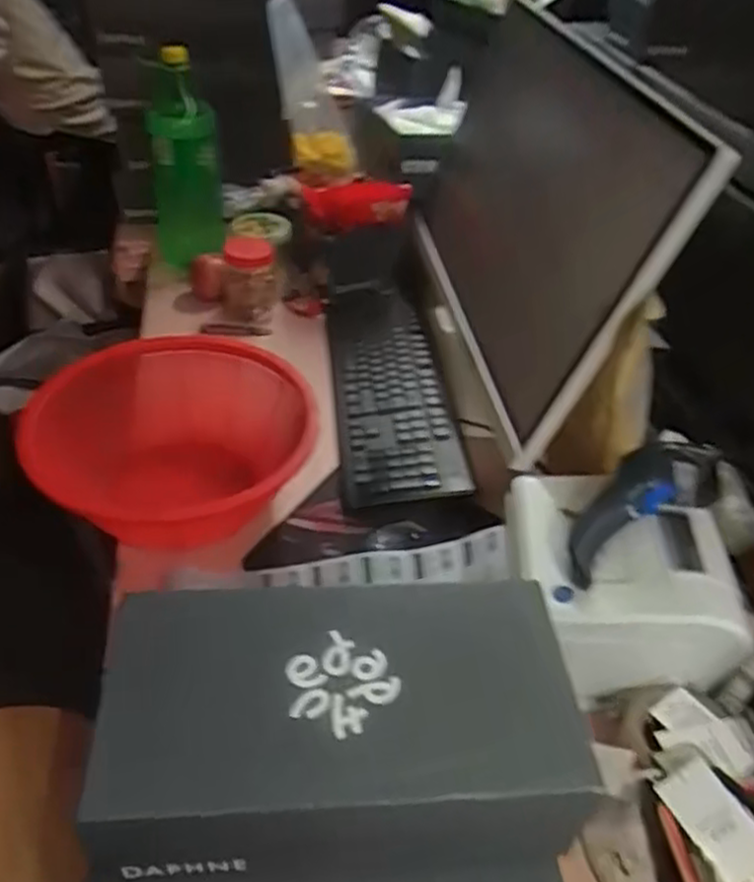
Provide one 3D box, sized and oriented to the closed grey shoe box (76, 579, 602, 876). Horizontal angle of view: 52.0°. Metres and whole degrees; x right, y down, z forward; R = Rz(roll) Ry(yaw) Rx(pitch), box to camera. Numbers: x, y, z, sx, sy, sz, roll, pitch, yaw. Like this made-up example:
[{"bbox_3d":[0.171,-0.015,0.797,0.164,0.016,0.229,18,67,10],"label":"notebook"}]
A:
[{"bbox_3d":[-0.024,0.180,0.511,0.290,0.091,0.162,0,40,-4],"label":"closed grey shoe box"}]

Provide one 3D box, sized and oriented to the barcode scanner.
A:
[{"bbox_3d":[0.226,0.062,0.682,0.160,0.067,0.071,-37,47,1],"label":"barcode scanner"}]

